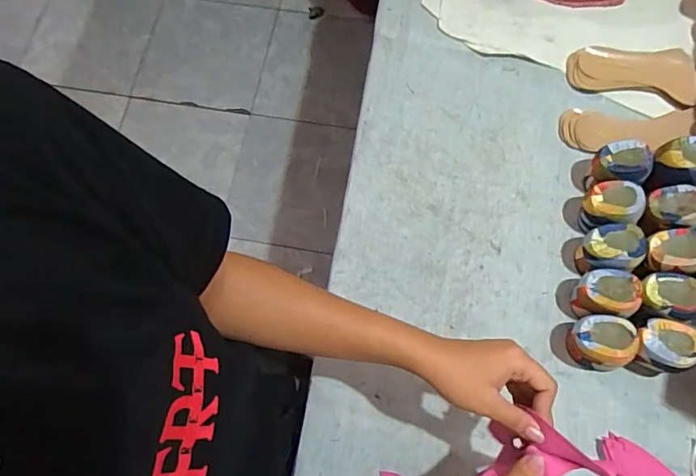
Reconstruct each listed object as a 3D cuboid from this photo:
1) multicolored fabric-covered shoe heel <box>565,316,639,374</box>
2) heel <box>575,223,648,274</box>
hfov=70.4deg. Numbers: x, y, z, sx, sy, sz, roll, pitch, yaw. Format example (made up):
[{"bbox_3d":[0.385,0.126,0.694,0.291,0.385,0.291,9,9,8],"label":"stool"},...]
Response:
[{"bbox_3d":[0.275,0.117,0.547,0.055,0.076,0.055,0,74,1],"label":"multicolored fabric-covered shoe heel"},{"bbox_3d":[0.301,0.018,0.579,0.054,0.075,0.053,0,74,1],"label":"heel"}]

